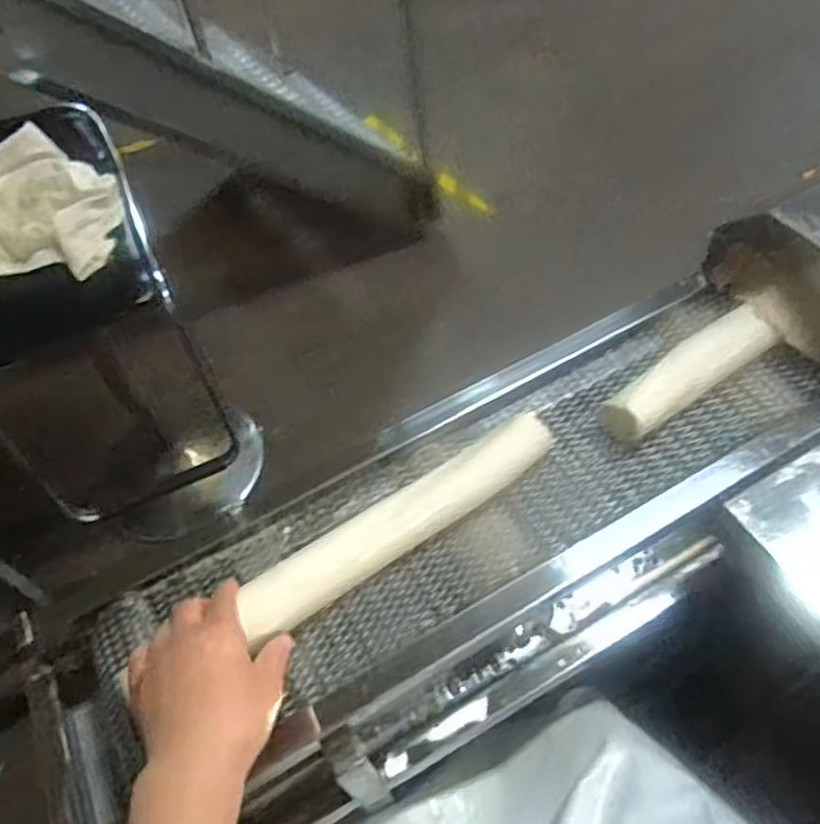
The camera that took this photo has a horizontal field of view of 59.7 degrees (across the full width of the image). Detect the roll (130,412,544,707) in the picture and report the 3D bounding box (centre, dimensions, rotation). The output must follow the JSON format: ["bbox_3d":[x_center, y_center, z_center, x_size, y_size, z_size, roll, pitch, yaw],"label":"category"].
[{"bbox_3d":[-0.004,0.090,0.589,0.288,0.044,0.044,-30,61,-18],"label":"roll"}]

